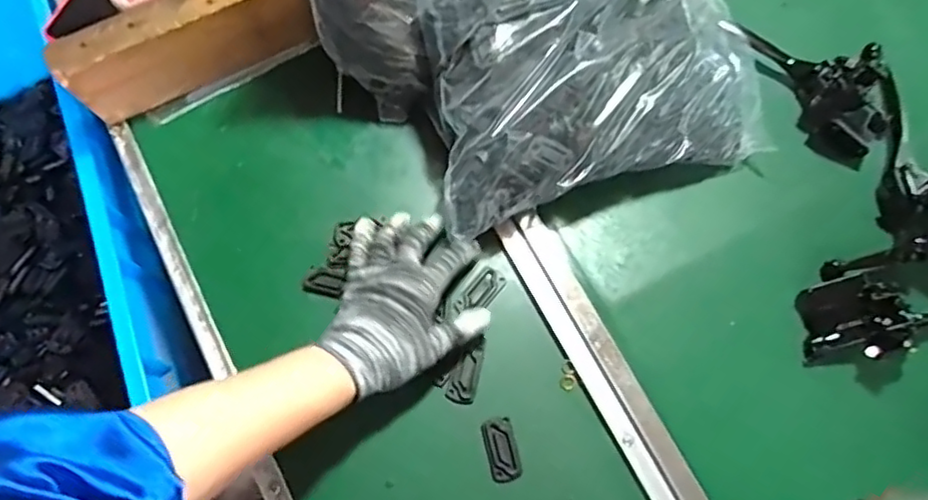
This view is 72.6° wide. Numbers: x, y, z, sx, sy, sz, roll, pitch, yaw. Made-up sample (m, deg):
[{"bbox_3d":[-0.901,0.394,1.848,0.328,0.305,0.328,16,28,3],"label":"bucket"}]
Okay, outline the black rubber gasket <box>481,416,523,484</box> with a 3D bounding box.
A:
[{"bbox_3d":[0.031,0.160,0.508,0.025,0.004,0.050,-14,74,-5],"label":"black rubber gasket"}]

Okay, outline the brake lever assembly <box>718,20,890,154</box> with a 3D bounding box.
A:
[{"bbox_3d":[0.322,-0.161,0.585,0.180,0.059,0.073,42,77,10],"label":"brake lever assembly"}]

